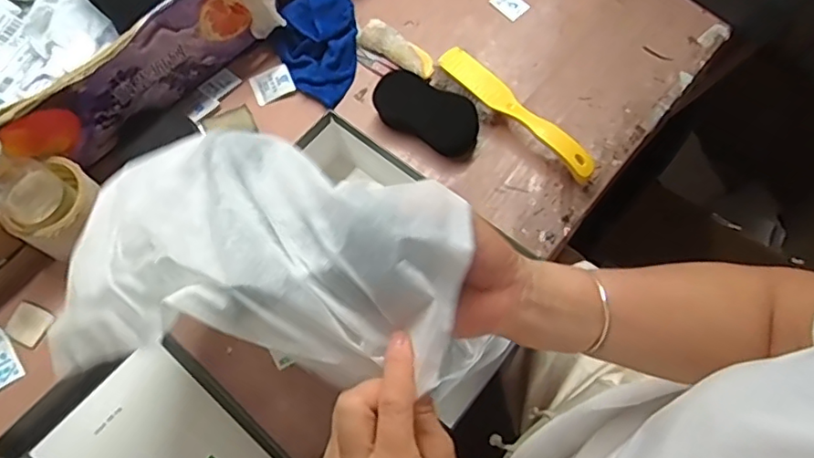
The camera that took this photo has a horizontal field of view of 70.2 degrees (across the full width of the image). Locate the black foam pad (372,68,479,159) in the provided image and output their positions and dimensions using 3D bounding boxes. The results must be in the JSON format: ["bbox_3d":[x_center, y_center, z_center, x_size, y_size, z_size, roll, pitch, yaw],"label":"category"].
[{"bbox_3d":[0.024,-0.140,0.686,0.128,0.042,0.059,27,70,10],"label":"black foam pad"}]

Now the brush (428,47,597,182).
[{"bbox_3d":[0.120,-0.131,0.684,0.050,0.041,0.224,-40,73,-15],"label":"brush"}]

